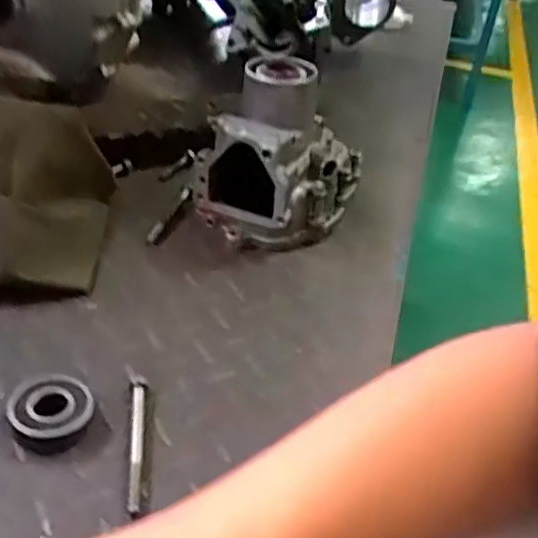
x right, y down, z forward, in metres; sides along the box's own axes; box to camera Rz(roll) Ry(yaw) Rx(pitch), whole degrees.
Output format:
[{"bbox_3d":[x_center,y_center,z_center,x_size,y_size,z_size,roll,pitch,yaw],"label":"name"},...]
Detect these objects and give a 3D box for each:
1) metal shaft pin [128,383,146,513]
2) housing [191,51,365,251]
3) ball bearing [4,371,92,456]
[{"bbox_3d":[-0.081,0.107,0.439,0.008,0.010,0.095,1,34,-8],"label":"metal shaft pin"},{"bbox_3d":[0.019,-0.113,0.664,0.114,0.138,0.170,21,37,21],"label":"housing"},{"bbox_3d":[-0.138,0.089,0.449,0.051,0.017,0.058,-2,35,-12],"label":"ball bearing"}]

